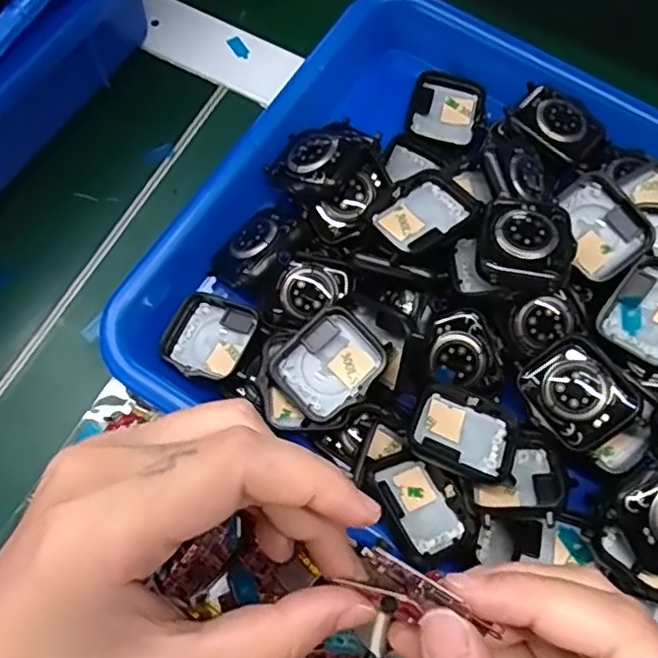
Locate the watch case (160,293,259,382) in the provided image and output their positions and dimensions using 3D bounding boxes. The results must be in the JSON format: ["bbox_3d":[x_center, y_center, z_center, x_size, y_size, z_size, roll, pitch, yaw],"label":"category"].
[{"bbox_3d":[-0.053,0.003,0.275,0.035,0.014,0.035,32,72,9],"label":"watch case"}]

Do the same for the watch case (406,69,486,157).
[{"bbox_3d":[0.059,-0.109,0.319,0.035,0.012,0.043,16,70,4],"label":"watch case"}]

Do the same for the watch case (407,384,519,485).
[{"bbox_3d":[0.054,0.041,0.254,0.039,0.012,0.033,22,70,6],"label":"watch case"}]

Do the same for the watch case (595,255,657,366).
[{"bbox_3d":[0.137,-0.008,0.262,0.036,0.011,0.041,35,86,23],"label":"watch case"}]

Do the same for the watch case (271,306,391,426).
[{"bbox_3d":[0.000,0.014,0.257,0.041,0.012,0.036,-42,77,-15],"label":"watch case"}]

